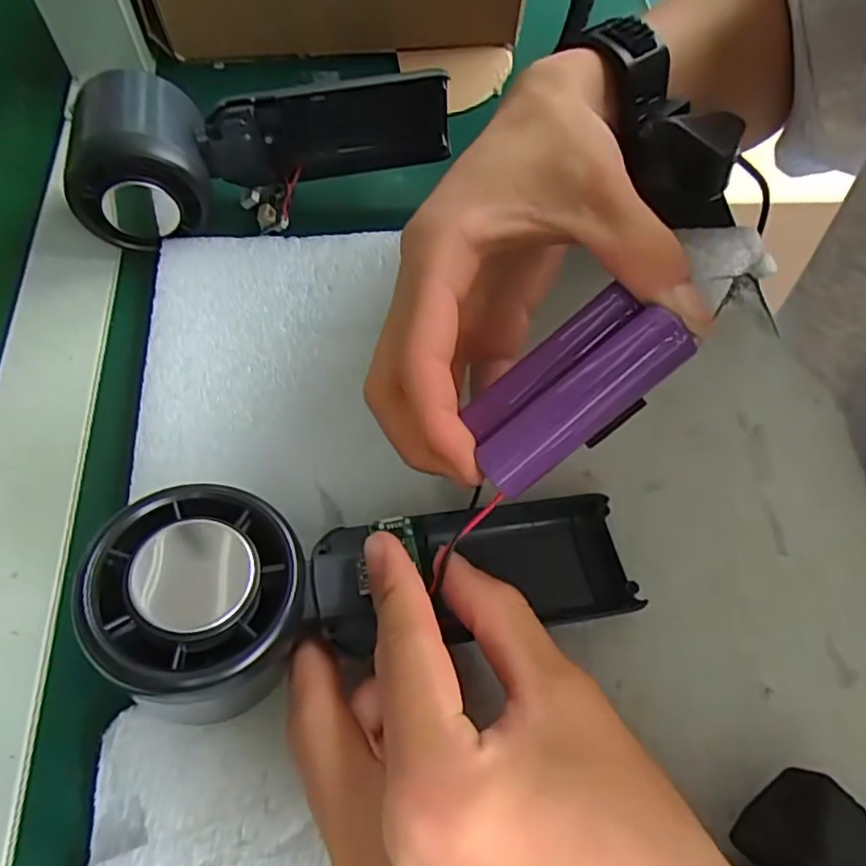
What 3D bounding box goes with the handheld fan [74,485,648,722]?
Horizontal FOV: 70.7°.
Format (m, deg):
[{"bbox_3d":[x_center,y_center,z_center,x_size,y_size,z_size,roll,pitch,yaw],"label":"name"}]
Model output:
[{"bbox_3d":[-0.012,0.043,0.183,0.160,0.031,0.056,4,61,-30],"label":"handheld fan"}]

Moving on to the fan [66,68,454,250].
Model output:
[{"bbox_3d":[-0.071,-0.123,0.267,0.157,0.047,0.050,-6,64,-6],"label":"fan"}]

